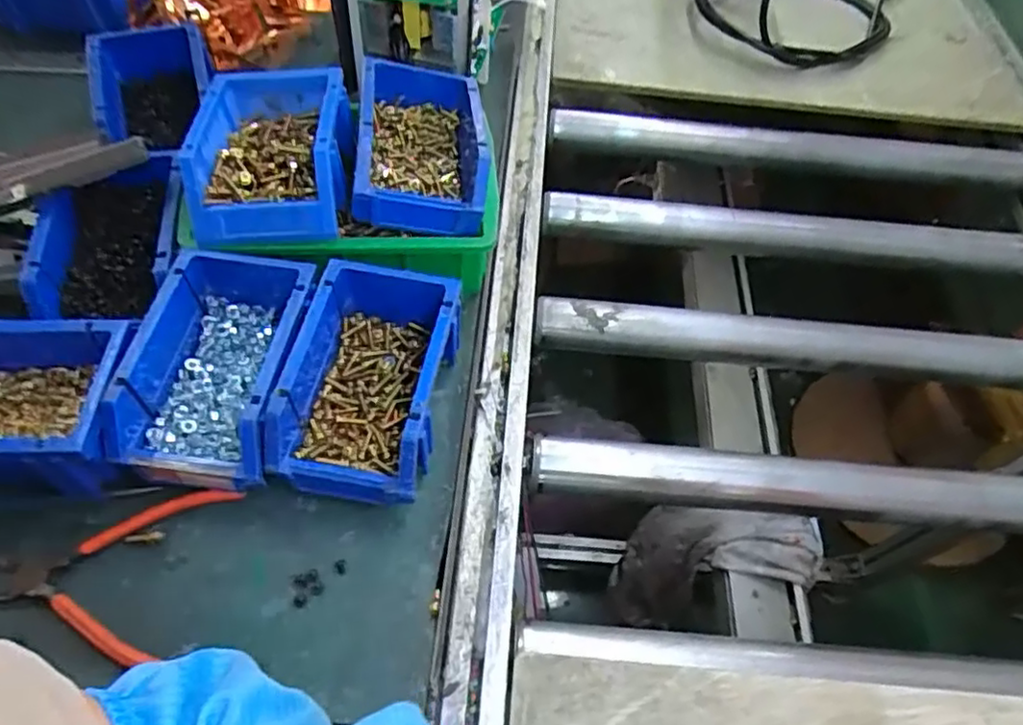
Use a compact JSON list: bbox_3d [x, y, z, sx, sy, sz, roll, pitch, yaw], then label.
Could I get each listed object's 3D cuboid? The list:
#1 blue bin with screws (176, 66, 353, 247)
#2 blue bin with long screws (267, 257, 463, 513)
[{"bbox_3d":[-0.187,-0.166,0.504,0.119,0.055,0.162,-6,57,-8],"label":"blue bin with screws"},{"bbox_3d":[-0.101,0.016,0.462,0.104,0.074,0.154,8,56,1],"label":"blue bin with long screws"}]

